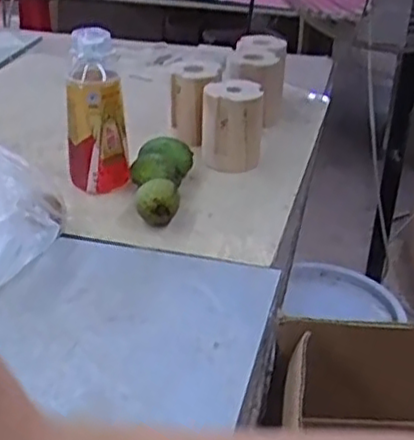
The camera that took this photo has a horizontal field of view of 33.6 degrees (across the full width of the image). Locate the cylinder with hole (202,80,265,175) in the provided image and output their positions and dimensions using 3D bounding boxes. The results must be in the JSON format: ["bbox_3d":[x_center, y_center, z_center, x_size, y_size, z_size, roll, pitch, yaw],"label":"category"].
[{"bbox_3d":[0.034,-0.132,0.940,0.083,0.106,0.081,5,29,2],"label":"cylinder with hole"}]

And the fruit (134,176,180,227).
[{"bbox_3d":[-0.057,-0.023,0.802,0.052,0.050,0.065,1,29,-4],"label":"fruit"}]

